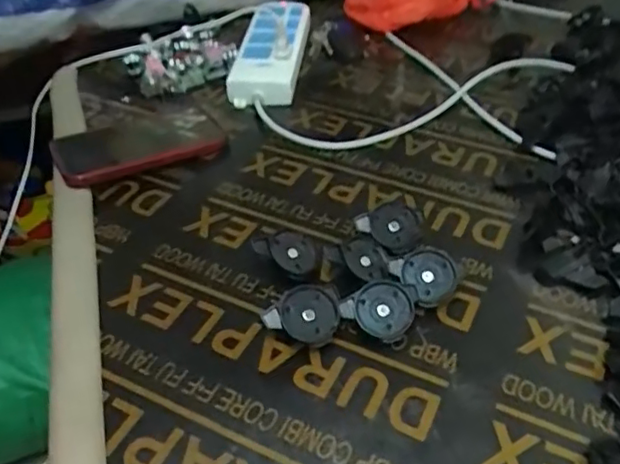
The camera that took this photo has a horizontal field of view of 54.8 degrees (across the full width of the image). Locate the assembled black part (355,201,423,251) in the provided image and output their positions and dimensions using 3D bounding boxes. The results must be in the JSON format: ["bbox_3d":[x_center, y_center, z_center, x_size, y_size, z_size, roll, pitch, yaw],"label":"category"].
[{"bbox_3d":[0.068,-0.006,0.515,0.053,0.015,0.041,15,85,8],"label":"assembled black part"}]

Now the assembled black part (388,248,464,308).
[{"bbox_3d":[0.093,0.033,0.467,0.048,0.017,0.048,-1,66,2],"label":"assembled black part"}]

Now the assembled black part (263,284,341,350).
[{"bbox_3d":[-0.004,0.063,0.442,0.056,0.024,0.043,-11,43,-10],"label":"assembled black part"}]

